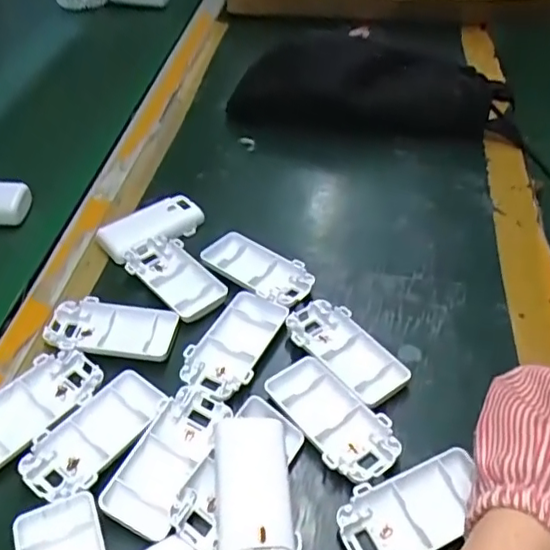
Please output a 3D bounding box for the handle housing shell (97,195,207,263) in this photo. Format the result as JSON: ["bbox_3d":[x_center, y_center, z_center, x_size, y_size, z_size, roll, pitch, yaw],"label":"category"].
[{"bbox_3d":[-0.108,-0.044,0.517,0.091,0.014,0.045,-32,53,-27],"label":"handle housing shell"}]

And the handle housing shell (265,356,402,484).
[{"bbox_3d":[0.037,0.095,0.385,0.049,0.013,0.094,-32,54,-27],"label":"handle housing shell"}]

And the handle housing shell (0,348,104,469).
[{"bbox_3d":[-0.160,0.084,0.383,0.048,0.012,0.093,28,52,25],"label":"handle housing shell"}]

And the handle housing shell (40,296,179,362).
[{"bbox_3d":[-0.121,0.040,0.432,0.092,0.011,0.048,4,46,4],"label":"handle housing shell"}]

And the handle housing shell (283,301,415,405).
[{"bbox_3d":[0.048,0.053,0.422,0.048,0.013,0.097,-28,52,-24],"label":"handle housing shell"}]

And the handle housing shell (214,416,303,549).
[{"bbox_3d":[-0.012,0.127,0.336,0.045,0.021,0.091,-6,46,-5],"label":"handle housing shell"}]

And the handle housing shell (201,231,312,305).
[{"bbox_3d":[-0.014,-0.002,0.481,0.094,0.023,0.050,31,54,27],"label":"handle housing shell"}]

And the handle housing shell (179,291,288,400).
[{"bbox_3d":[-0.029,0.049,0.426,0.048,0.014,0.092,18,49,17],"label":"handle housing shell"}]

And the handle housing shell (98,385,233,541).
[{"bbox_3d":[-0.067,0.112,0.365,0.042,0.014,0.094,16,48,16],"label":"handle housing shell"}]

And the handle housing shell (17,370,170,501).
[{"bbox_3d":[-0.115,0.102,0.374,0.049,0.010,0.093,27,52,24],"label":"handle housing shell"}]

